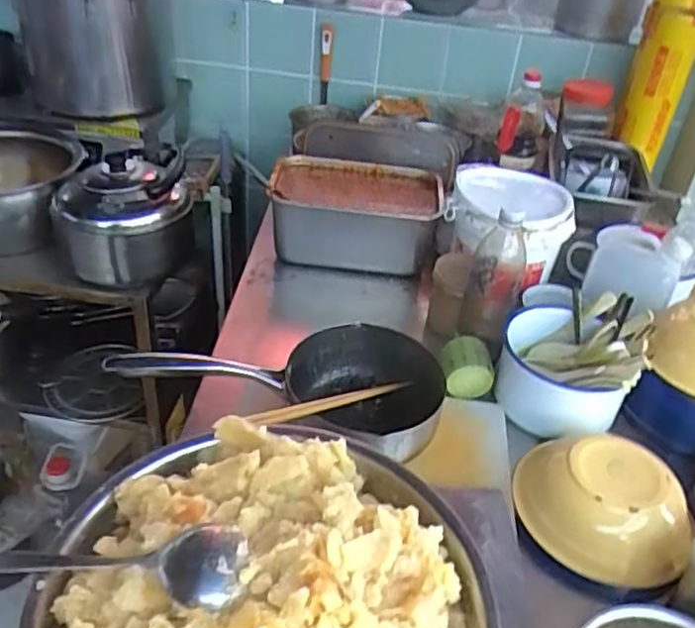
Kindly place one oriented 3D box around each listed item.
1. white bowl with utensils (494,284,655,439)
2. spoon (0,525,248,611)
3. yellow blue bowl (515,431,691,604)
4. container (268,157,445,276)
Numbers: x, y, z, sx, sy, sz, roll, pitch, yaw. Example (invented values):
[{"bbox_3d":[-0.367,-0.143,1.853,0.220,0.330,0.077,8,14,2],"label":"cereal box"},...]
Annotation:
[{"bbox_3d":[0.282,0.057,0.868,0.159,0.117,0.159,4,36,-3],"label":"white bowl with utensils"},{"bbox_3d":[-0.167,0.176,0.479,0.199,0.021,0.052,-4,35,10],"label":"spoon"},{"bbox_3d":[0.271,0.202,0.727,0.185,0.087,0.160,23,40,22],"label":"yellow blue bowl"},{"bbox_3d":[0.010,-0.141,1.054,0.254,0.128,0.130,9,37,4],"label":"container"}]

